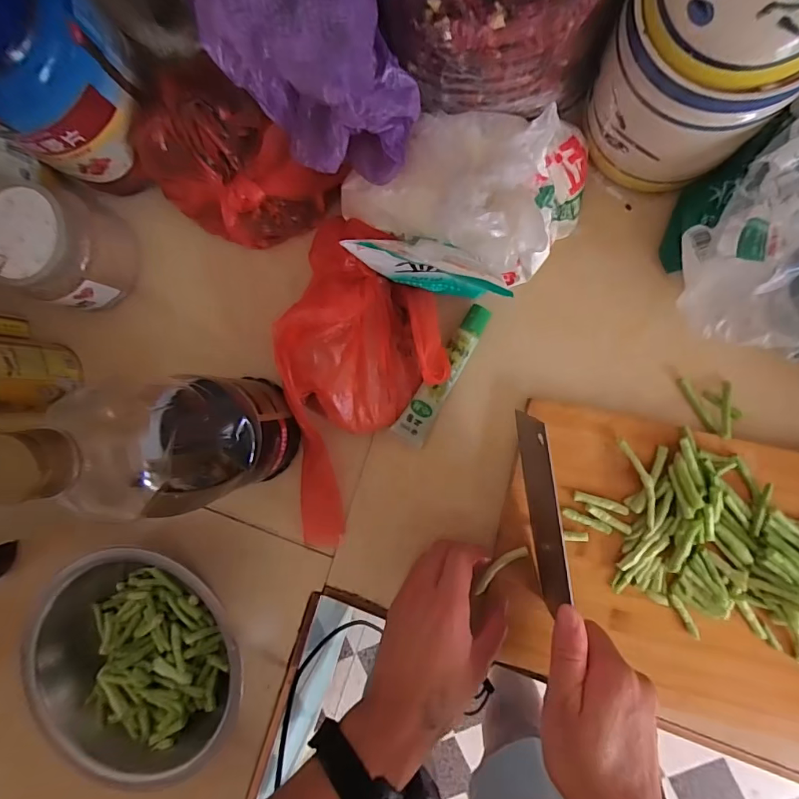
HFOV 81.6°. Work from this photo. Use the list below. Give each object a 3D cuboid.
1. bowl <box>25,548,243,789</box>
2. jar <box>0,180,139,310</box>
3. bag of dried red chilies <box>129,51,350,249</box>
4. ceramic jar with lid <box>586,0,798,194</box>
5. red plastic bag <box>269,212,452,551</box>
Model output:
[{"bbox_3d":[-0.241,0.238,0.444,0.200,0.079,0.179,43,96,5],"label":"bowl"},{"bbox_3d":[-0.330,-0.145,0.440,0.107,0.092,0.096,15,93,7],"label":"jar"},{"bbox_3d":[-0.157,-0.207,0.410,0.171,0.108,0.101,28,95,6],"label":"bag of dried red chilies"},{"bbox_3d":[0.209,-0.235,0.313,0.109,0.167,0.120,-40,86,6],"label":"ceramic jar with lid"},{"bbox_3d":[-0.034,-0.012,0.411,0.142,0.064,0.293,-2,91,7],"label":"red plastic bag"}]

